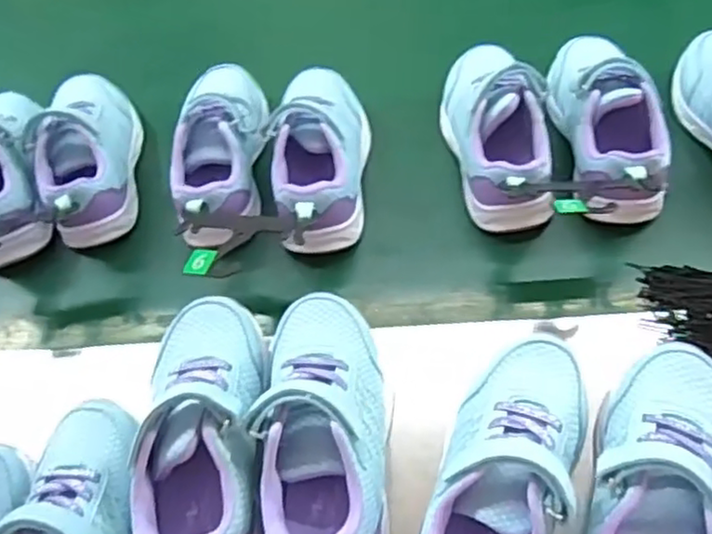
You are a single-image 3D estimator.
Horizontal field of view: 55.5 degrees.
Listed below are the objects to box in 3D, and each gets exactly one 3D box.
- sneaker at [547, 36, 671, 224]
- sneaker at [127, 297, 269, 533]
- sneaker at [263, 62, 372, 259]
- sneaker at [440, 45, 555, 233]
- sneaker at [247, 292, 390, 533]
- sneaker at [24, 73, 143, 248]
[{"bbox_3d":[0.192,-0.118,0.531,0.068,0.073,0.185,-9,53,-1],"label":"sneaker"},{"bbox_3d":[-0.092,0.097,0.402,0.075,0.072,0.185,-5,53,2],"label":"sneaker"},{"bbox_3d":[-0.028,-0.089,0.543,0.082,0.077,0.191,-3,53,3],"label":"sneaker"},{"bbox_3d":[0.113,-0.107,0.537,0.076,0.074,0.178,-9,53,-1],"label":"sneaker"},{"bbox_3d":[-0.019,0.093,0.391,0.077,0.070,0.184,-3,53,3],"label":"sneaker"},{"bbox_3d":[-0.225,-0.091,0.571,0.071,0.071,0.180,-8,53,-1],"label":"sneaker"}]

